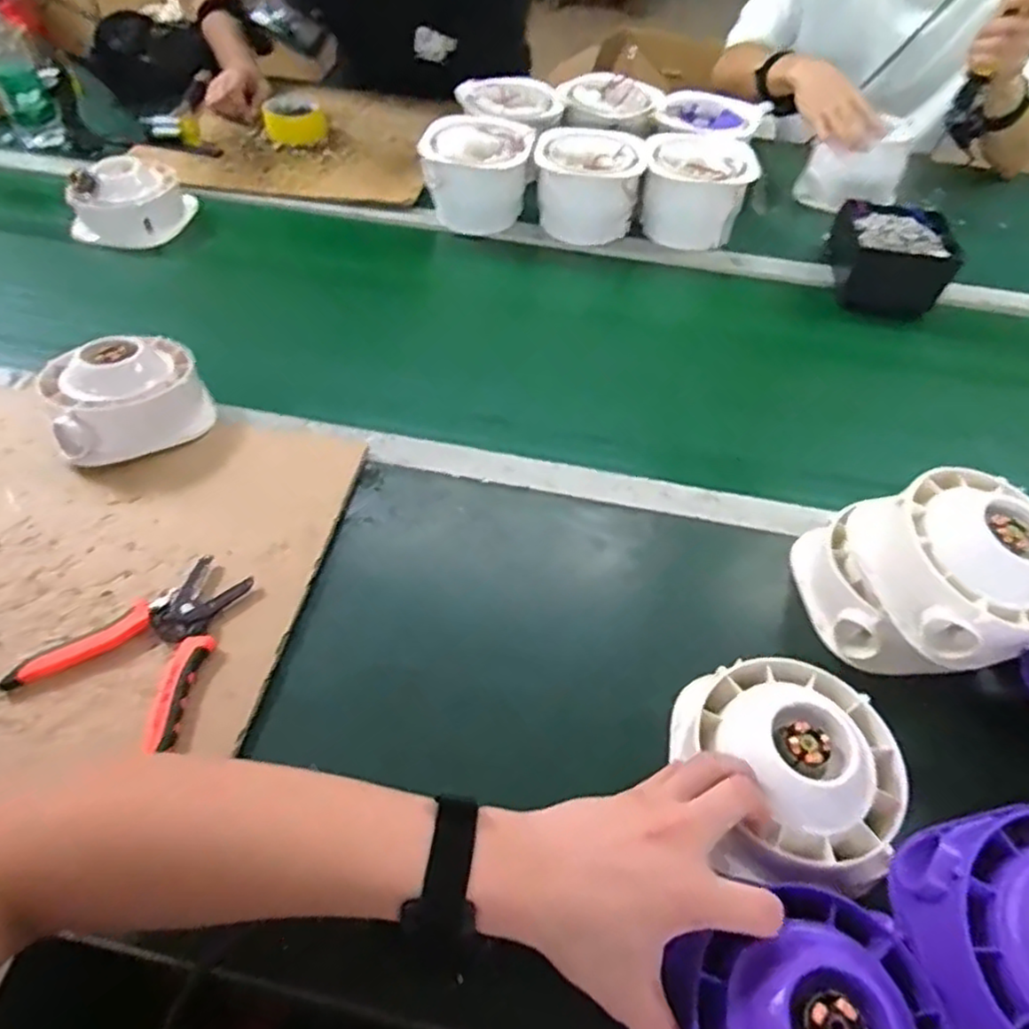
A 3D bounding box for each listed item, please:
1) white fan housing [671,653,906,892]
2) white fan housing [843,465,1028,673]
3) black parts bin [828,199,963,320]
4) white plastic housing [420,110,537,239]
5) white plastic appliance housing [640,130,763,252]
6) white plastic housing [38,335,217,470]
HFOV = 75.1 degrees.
[{"bbox_3d":[0.184,0.159,0.431,0.129,0.063,0.139,-5,52,-7],"label":"white fan housing"},{"bbox_3d":[0.327,0.030,0.481,0.132,0.066,0.134,-8,52,-9],"label":"white fan housing"},{"bbox_3d":[0.468,-0.316,0.840,0.122,0.088,0.108,10,52,5],"label":"black parts bin"},{"bbox_3d":[-0.052,-0.461,0.913,0.144,0.107,0.108,-3,52,-5],"label":"white plastic housing"},{"bbox_3d":[0.240,-0.440,0.916,0.141,0.104,0.132,6,51,2],"label":"white plastic appliance housing"},{"bbox_3d":[-0.358,-0.110,0.613,0.134,0.068,0.113,-27,58,-22],"label":"white plastic housing"}]

